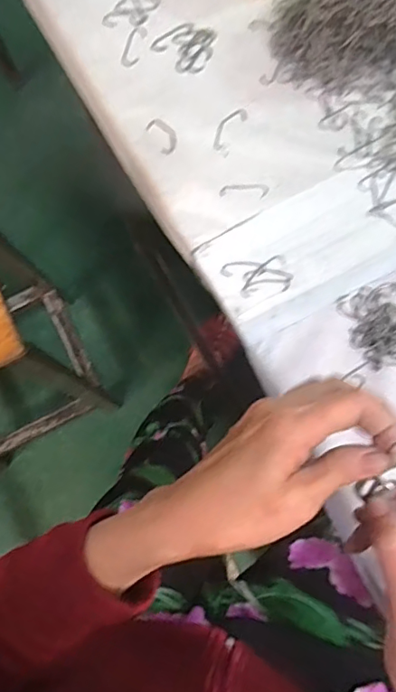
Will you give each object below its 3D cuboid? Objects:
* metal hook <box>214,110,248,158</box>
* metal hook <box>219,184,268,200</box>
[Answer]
[{"bbox_3d":[0.028,-0.201,0.494,0.021,0.004,0.051,26,79,7],"label":"metal hook"},{"bbox_3d":[0.042,-0.140,0.477,0.043,0.004,0.014,0,77,2],"label":"metal hook"}]

